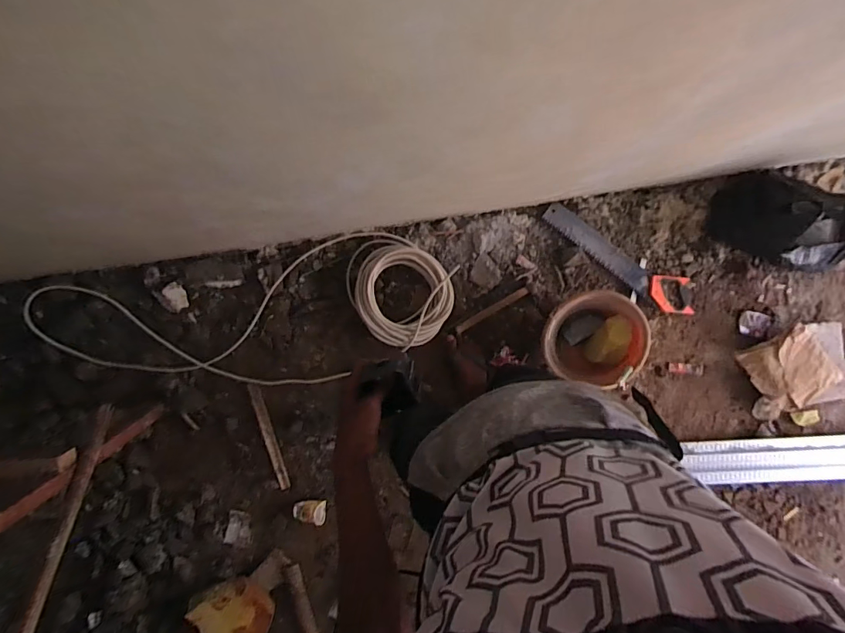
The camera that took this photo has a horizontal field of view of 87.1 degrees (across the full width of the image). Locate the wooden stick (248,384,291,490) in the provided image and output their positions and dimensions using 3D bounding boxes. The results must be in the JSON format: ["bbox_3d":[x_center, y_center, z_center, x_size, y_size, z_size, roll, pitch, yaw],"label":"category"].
[{"bbox_3d":[-0.484,0.380,1.406,0.038,0.013,0.339,-17,90,-15],"label":"wooden stick"}]

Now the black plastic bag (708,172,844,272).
[{"bbox_3d":[1.065,-0.264,1.290,0.340,0.239,0.233,15,91,-3],"label":"black plastic bag"}]

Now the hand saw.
[{"bbox_3d":[0.626,-0.177,1.422,0.549,0.031,0.122,29,90,-3],"label":"hand saw"}]

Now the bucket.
[{"bbox_3d":[0.484,0.057,1.322,0.258,0.248,0.253,0,91,-3],"label":"bucket"}]

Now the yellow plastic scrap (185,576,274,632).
[{"bbox_3d":[-0.558,0.935,1.347,0.191,0.100,0.275,-18,92,-2],"label":"yellow plastic scrap"}]

